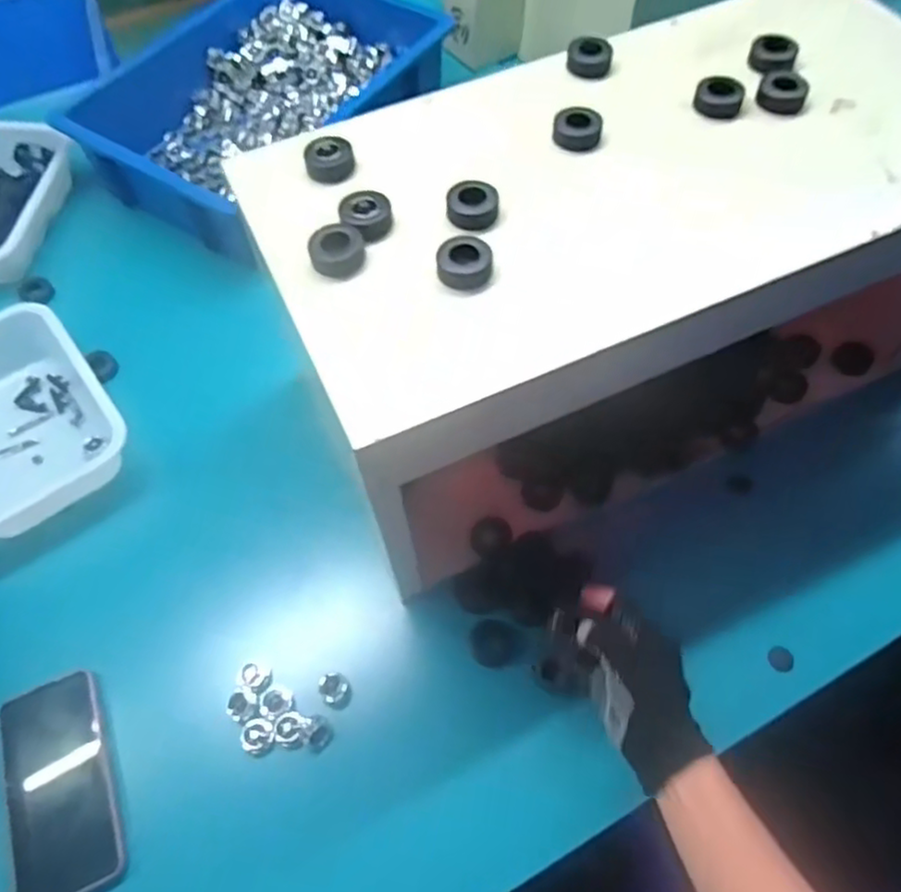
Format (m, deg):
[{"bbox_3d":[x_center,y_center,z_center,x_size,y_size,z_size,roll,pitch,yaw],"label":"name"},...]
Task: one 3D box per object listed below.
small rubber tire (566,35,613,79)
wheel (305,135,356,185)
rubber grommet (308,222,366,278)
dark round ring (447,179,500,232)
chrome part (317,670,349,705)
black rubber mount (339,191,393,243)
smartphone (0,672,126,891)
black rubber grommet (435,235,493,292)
[{"bbox_3d":[0.118,-0.328,0.582,0.037,0.019,0.029,5,58,3],"label":"small rubber tire"},{"bbox_3d":[-0.092,-0.219,0.525,0.036,0.016,0.040,-8,58,-5],"label":"wheel"},{"bbox_3d":[-0.077,-0.134,0.470,0.037,0.018,0.034,-8,58,-5],"label":"rubber grommet"},{"bbox_3d":[0.016,-0.172,0.493,0.036,0.019,0.030,-5,58,-3],"label":"dark round ring"},{"bbox_3d":[-0.098,0.203,0.578,0.022,0.035,0.018,-30,62,-18],"label":"chrome part"},{"bbox_3d":[-0.059,-0.163,0.489,0.036,0.016,0.036,0,58,0],"label":"black rubber mount"},{"bbox_3d":[-0.308,0.272,0.546,0.076,0.018,0.163,-20,60,-13],"label":"smartphone"},{"bbox_3d":[0.010,-0.123,0.463,0.036,0.017,0.031,0,58,0],"label":"black rubber grommet"}]

